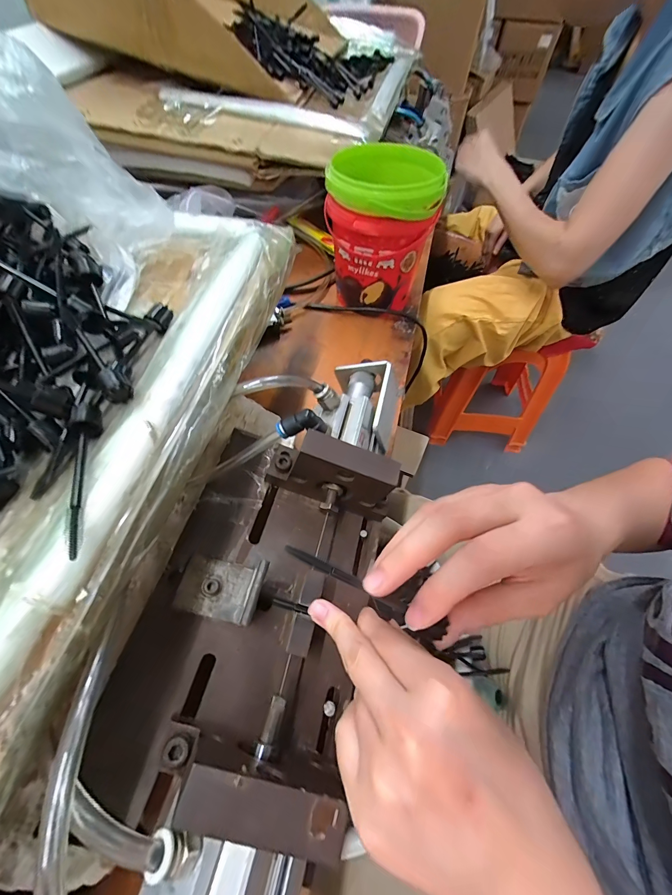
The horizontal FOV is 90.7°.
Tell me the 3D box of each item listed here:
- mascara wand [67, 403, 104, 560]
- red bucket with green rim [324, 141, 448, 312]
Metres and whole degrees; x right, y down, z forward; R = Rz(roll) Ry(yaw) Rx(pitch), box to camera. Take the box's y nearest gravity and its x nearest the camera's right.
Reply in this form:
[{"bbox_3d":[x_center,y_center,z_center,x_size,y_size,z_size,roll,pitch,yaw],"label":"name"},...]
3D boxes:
[{"bbox_3d":[-0.124,0.014,0.163,0.011,0.015,0.085,-12,58,-7],"label":"mascara wand"},{"bbox_3d":[0.057,-0.276,0.434,0.129,0.151,0.139,11,58,8],"label":"red bucket with green rim"}]

